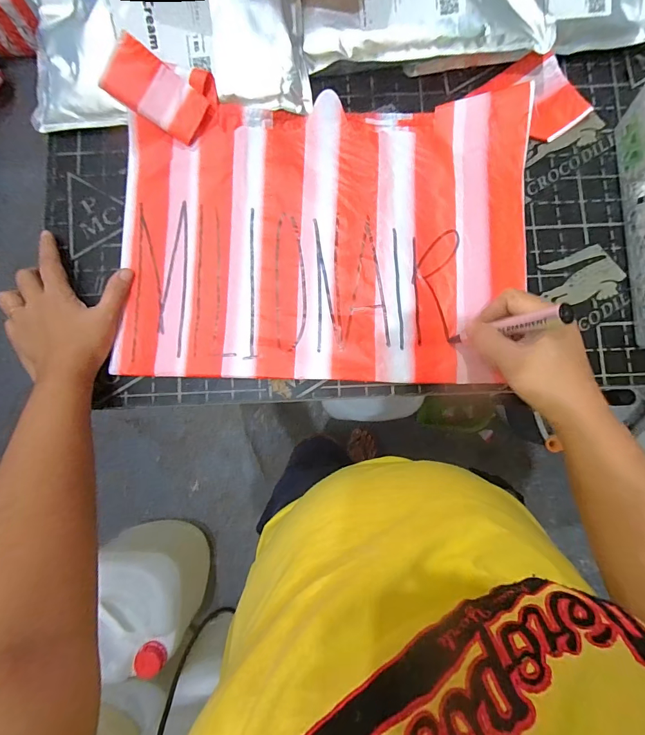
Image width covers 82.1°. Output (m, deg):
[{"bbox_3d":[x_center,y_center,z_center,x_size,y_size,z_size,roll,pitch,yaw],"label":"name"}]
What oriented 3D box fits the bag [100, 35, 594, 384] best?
[{"bbox_3d":[0.010,-0.150,0.380,0.443,0.044,0.327,4,84,2],"label":"bag"}]

